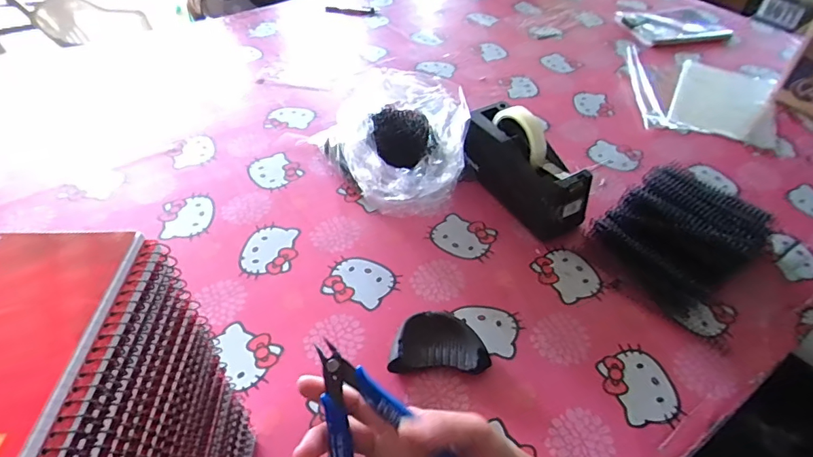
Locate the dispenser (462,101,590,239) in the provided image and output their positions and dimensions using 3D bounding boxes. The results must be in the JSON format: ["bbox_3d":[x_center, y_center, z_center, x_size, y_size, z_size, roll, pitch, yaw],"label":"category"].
[{"bbox_3d":[0.164,-0.091,0.665,0.081,0.128,0.202,-27,53,-24],"label":"dispenser"}]

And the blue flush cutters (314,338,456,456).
[{"bbox_3d":[-0.025,0.123,0.292,0.073,0.011,0.112,-33,73,6],"label":"blue flush cutters"}]

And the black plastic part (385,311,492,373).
[{"bbox_3d":[0.036,0.127,0.520,0.104,0.029,0.063,3,47,1],"label":"black plastic part"}]

